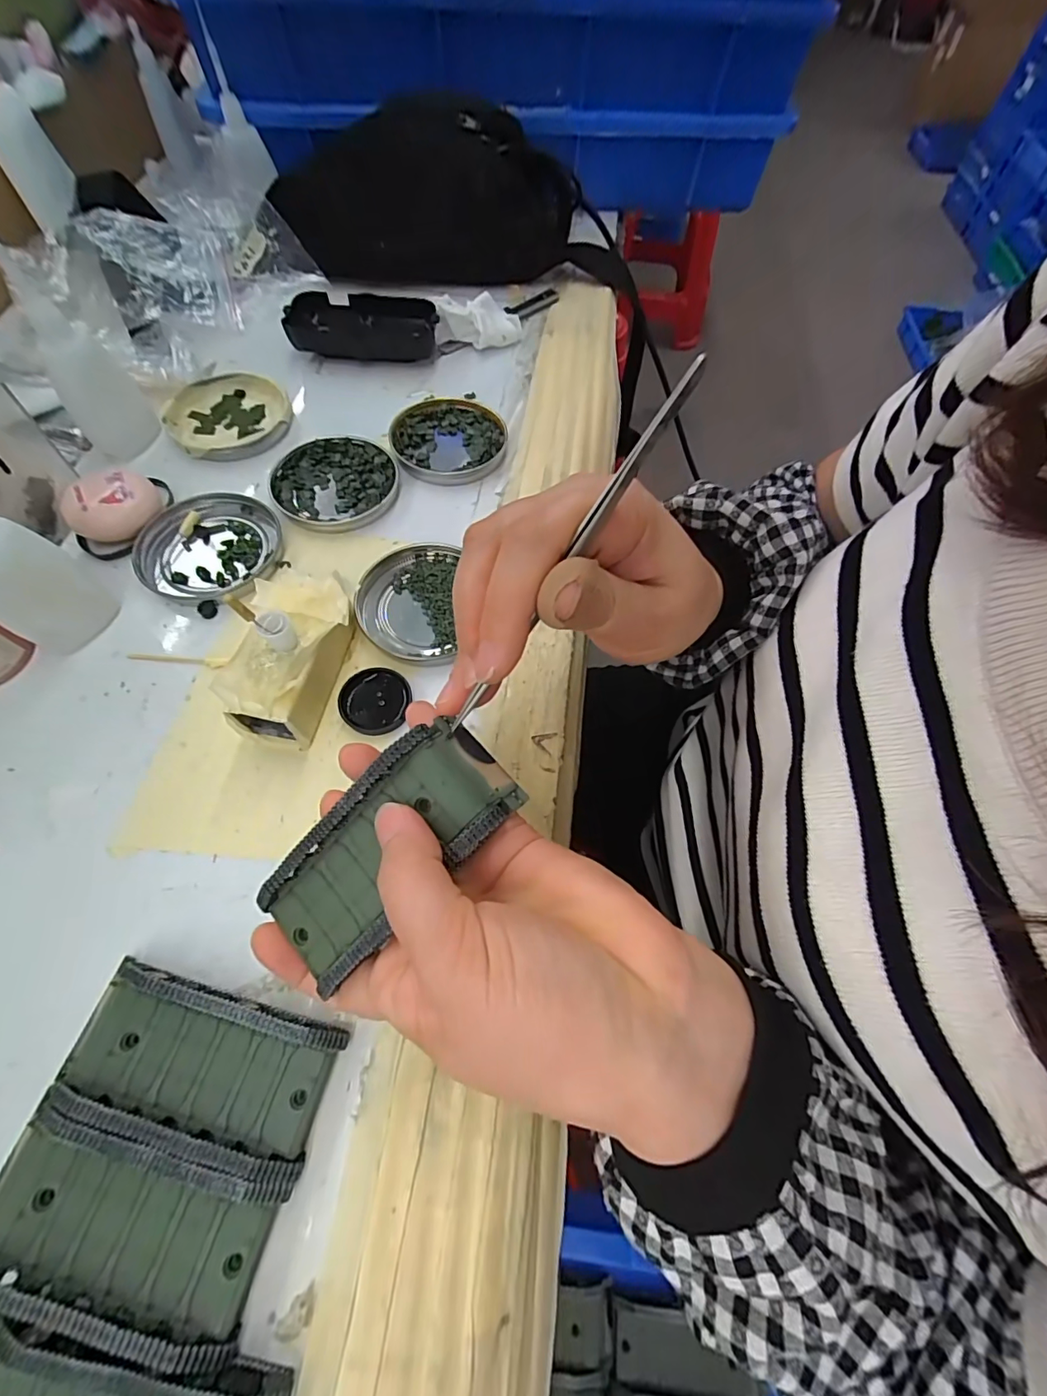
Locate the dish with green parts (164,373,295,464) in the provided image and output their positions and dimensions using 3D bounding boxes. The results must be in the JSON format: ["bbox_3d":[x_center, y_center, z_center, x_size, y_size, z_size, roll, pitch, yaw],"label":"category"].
[{"bbox_3d":[-0.204,-0.195,0.348,0.077,0.012,0.077,1,63,-2],"label":"dish with green parts"}]

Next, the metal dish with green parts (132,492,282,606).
[{"bbox_3d":[-0.186,-0.089,0.296,0.074,0.008,0.078,1,63,-2],"label":"metal dish with green parts"}]

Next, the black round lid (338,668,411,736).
[{"bbox_3d":[-0.076,0.001,0.257,0.034,0.006,0.034,1,63,-2],"label":"black round lid"}]

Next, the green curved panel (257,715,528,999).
[{"bbox_3d":[-0.048,0.052,0.170,0.095,0.019,0.042,-44,71,5],"label":"green curved panel"}]

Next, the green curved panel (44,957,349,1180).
[{"bbox_3d":[-0.119,0.132,0.183,0.093,0.018,0.045,15,64,5],"label":"green curved panel"}]

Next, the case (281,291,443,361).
[{"bbox_3d":[-0.125,-0.289,0.390,0.109,0.026,0.041,-1,64,-3],"label":"case"}]

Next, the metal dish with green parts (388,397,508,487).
[{"bbox_3d":[-0.051,-0.181,0.348,0.077,0.009,0.081,1,63,-2],"label":"metal dish with green parts"}]

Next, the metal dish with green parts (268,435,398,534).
[{"bbox_3d":[-0.121,-0.140,0.324,0.077,0.008,0.077,1,63,-2],"label":"metal dish with green parts"}]

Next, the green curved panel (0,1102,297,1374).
[{"bbox_3d":[-0.130,0.170,0.163,0.092,0.018,0.044,15,64,5],"label":"green curved panel"}]

